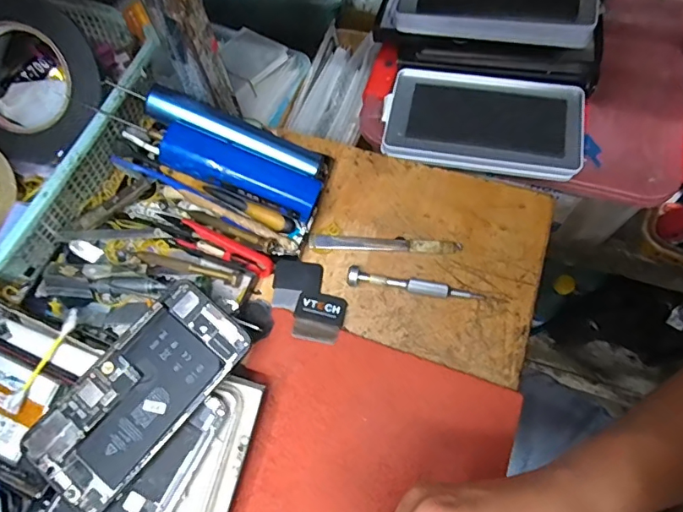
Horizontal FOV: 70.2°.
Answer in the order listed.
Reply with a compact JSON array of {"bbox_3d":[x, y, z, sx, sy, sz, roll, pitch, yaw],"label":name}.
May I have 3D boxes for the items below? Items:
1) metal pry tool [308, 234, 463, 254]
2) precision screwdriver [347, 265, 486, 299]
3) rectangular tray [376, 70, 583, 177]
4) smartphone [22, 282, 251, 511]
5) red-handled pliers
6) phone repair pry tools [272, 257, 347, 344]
[{"bbox_3d":[0.037,-0.010,0.418,0.129,0.004,0.013,3,66,4],"label":"metal pry tool"},{"bbox_3d":[0.059,0.024,0.393,0.108,0.015,0.013,8,67,6],"label":"precision screwdriver"},{"bbox_3d":[0.140,-0.133,0.477,0.185,0.018,0.104,9,67,7],"label":"rectangular tray"},{"bbox_3d":[-0.140,0.095,0.340,0.074,0.005,0.153,41,75,10],"label":"smartphone"},{"bbox_3d":[-0.106,-0.009,0.408,0.099,0.030,0.017,19,69,11],"label":"red-handled pliers"},{"bbox_3d":[-0.027,0.035,0.398,0.057,0.004,0.072,2,60,-1],"label":"phone repair pry tools"}]

